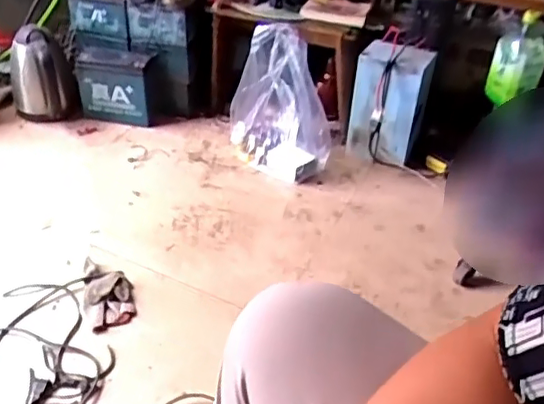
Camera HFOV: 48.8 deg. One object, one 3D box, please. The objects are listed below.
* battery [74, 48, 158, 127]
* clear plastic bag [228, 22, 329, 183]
[{"bbox_3d":[-0.398,-0.297,1.554,0.200,0.174,0.096,10,39,10],"label":"battery"},{"bbox_3d":[0.023,-0.241,1.405,0.240,0.315,0.232,2,38,-1],"label":"clear plastic bag"}]

